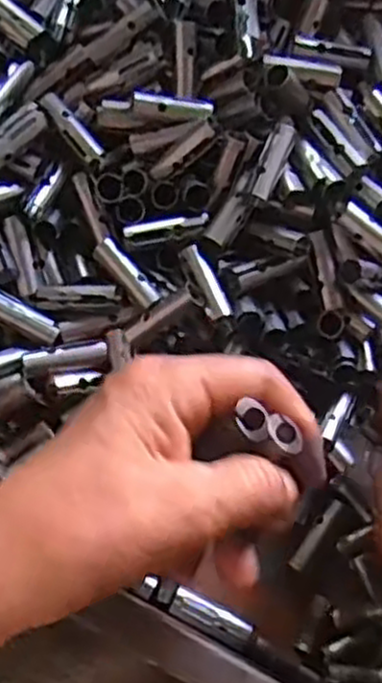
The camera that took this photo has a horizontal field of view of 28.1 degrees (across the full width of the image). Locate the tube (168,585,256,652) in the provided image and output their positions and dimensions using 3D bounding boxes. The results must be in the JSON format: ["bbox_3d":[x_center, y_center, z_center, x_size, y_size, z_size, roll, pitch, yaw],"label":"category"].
[{"bbox_3d":[0.009,0.121,0.332,0.037,0.009,0.013,25,68,9],"label":"tube"}]

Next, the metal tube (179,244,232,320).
[{"bbox_3d":[0.007,-0.026,0.334,0.011,0.009,0.036,-24,69,-11],"label":"metal tube"}]

